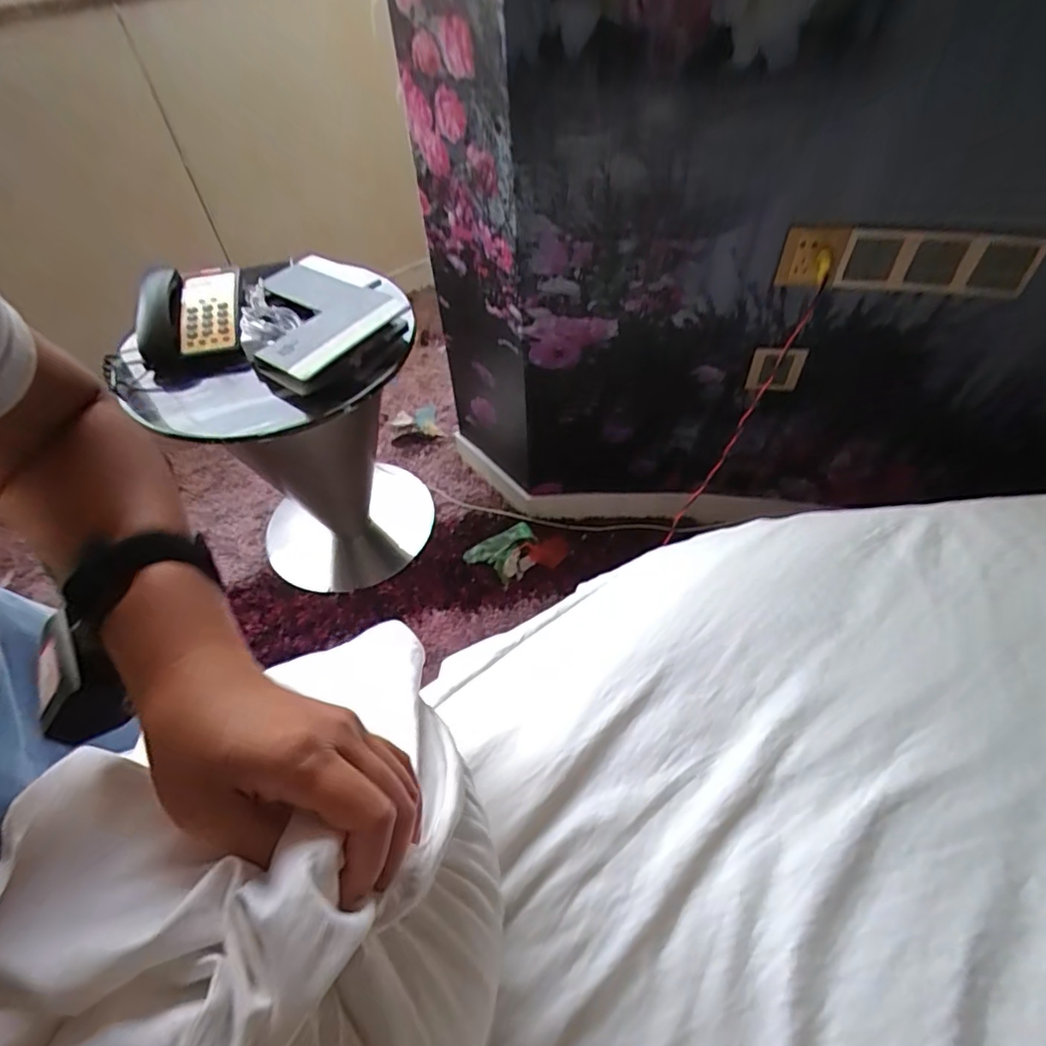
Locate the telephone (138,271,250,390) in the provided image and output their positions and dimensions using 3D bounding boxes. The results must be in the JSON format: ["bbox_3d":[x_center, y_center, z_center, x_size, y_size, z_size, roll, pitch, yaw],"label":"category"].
[{"bbox_3d":[-0.537,-0.315,0.956,0.178,0.096,0.188,-15,53,-8],"label":"telephone"}]

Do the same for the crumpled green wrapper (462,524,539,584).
[{"bbox_3d":[-0.048,0.069,1.314,0.151,0.058,0.120,-20,54,-12],"label":"crumpled green wrapper"}]

